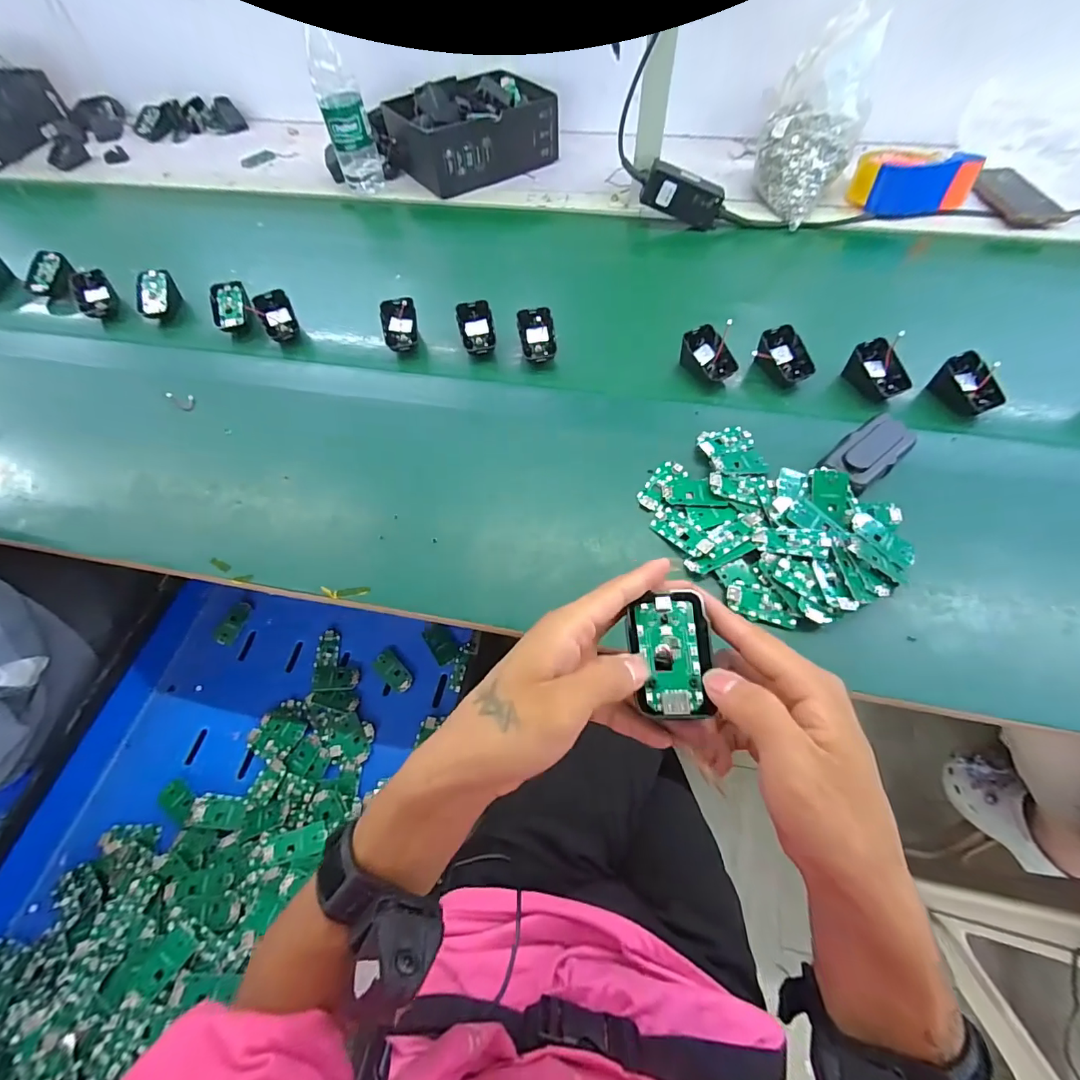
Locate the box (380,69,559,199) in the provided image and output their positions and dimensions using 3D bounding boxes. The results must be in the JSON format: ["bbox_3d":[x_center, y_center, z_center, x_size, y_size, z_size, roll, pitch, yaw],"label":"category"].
[{"bbox_3d":[-0.109,-0.706,0.811,0.255,0.087,0.179,-31,64,-14],"label":"box"}]

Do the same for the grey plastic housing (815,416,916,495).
[{"bbox_3d":[0.334,-0.091,0.480,0.097,0.018,0.052,-39,66,-18],"label":"grey plastic housing"}]

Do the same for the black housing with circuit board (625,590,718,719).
[{"bbox_3d":[0.070,0.061,0.256,0.042,0.010,0.068,0,61,2],"label":"black housing with circuit board"}]

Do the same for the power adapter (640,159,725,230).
[{"bbox_3d":[0.215,-0.502,0.695,0.126,0.060,0.030,15,60,-15],"label":"power adapter"}]

